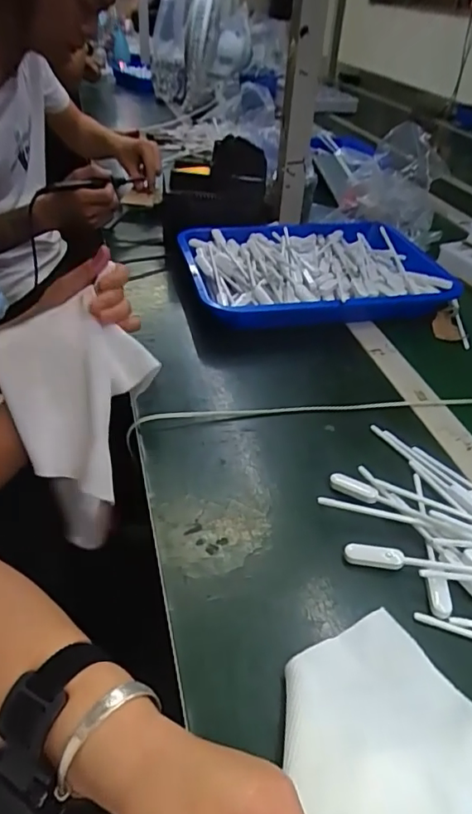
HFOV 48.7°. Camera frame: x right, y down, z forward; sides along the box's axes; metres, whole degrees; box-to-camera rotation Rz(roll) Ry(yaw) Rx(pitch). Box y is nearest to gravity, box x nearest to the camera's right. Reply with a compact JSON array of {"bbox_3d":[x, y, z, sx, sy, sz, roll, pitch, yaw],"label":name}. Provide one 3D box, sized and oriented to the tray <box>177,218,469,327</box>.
[{"bbox_3d":[0.112,-0.200,0.761,0.367,0.049,0.262,-6,41,-12],"label":"tray"}]

